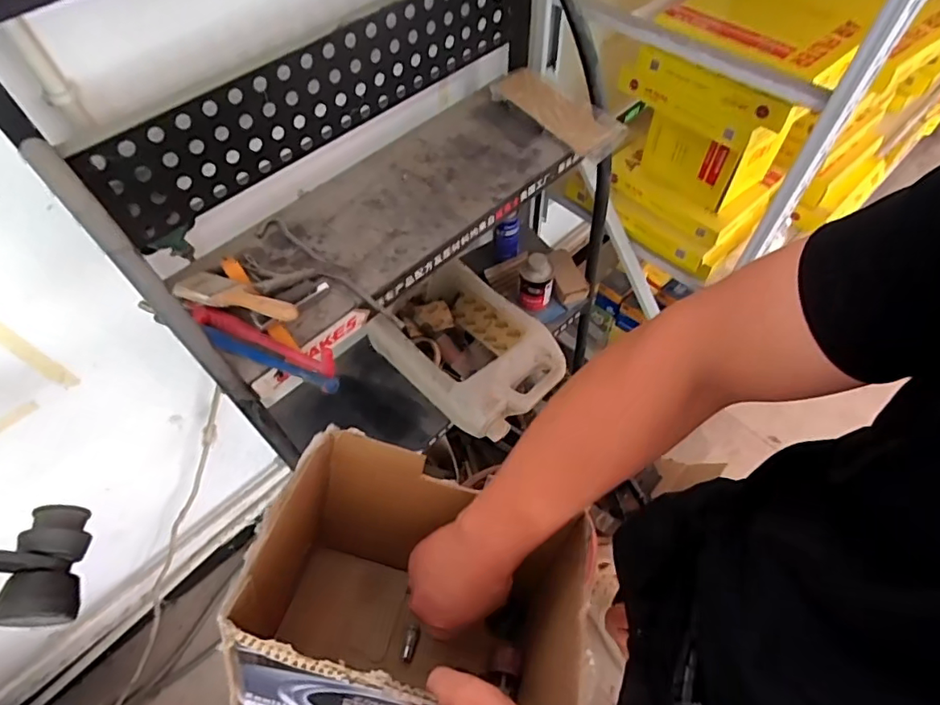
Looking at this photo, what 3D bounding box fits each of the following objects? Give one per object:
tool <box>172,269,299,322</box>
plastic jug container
[{"bbox_3d":[-0.278,-0.067,0.638,0.201,0.017,0.049,16,58,27],"label":"tool"},{"bbox_3d":[0.003,-0.010,0.989,0.312,0.122,0.238,37,65,23],"label":"plastic jug container"}]

